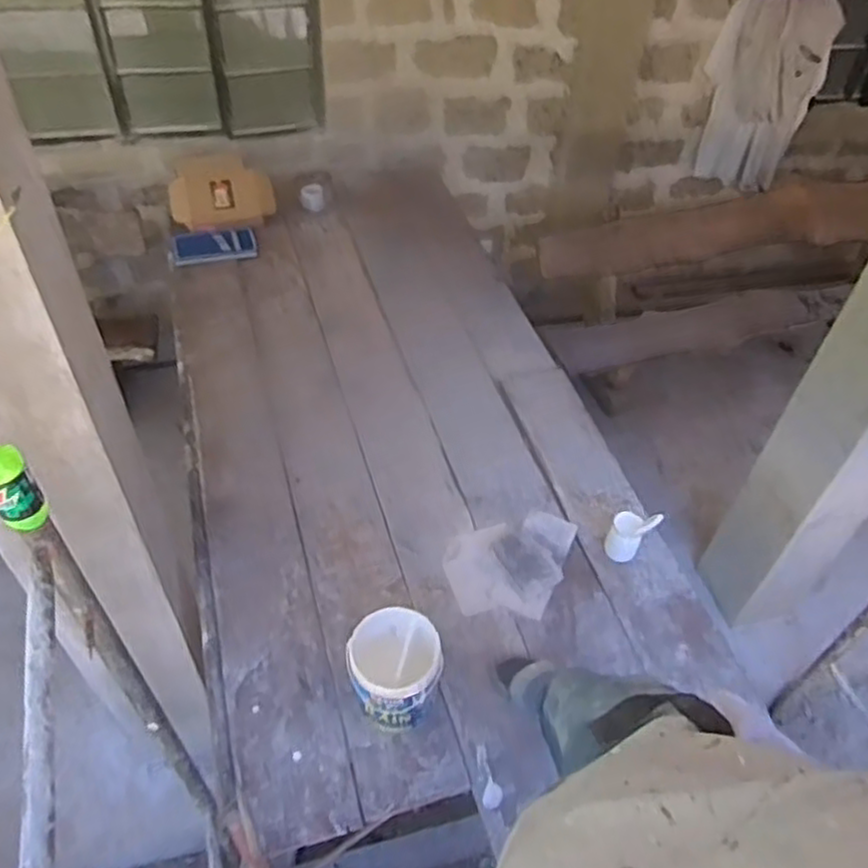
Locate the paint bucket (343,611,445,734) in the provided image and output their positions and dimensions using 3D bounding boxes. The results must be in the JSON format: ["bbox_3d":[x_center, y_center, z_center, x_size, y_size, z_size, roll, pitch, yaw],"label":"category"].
[{"bbox_3d":[-0.078,0.466,1.390,0.171,0.183,0.187,2,46,-2],"label":"paint bucket"}]

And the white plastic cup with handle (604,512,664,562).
[{"bbox_3d":[0.460,0.239,1.690,0.091,0.139,0.089,-29,55,-28],"label":"white plastic cup with handle"}]

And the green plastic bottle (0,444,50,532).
[{"bbox_3d":[-0.538,0.070,0.912,0.058,0.115,0.059,-30,55,-29],"label":"green plastic bottle"}]

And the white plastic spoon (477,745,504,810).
[{"bbox_3d":[0.107,0.656,1.371,0.040,0.007,0.114,-2,46,-6],"label":"white plastic spoon"}]

